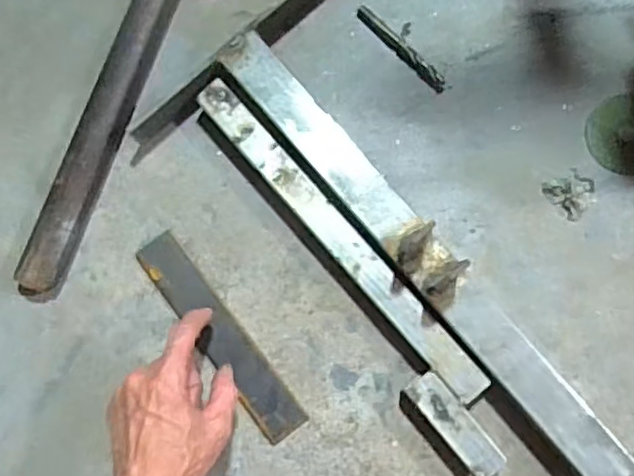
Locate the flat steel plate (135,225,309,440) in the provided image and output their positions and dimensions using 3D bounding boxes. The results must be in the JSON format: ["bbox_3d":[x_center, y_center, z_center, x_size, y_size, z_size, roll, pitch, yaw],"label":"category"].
[{"bbox_3d":[-0.086,0.087,0.566,0.037,0.006,0.207,-37,83,-1],"label":"flat steel plate"}]

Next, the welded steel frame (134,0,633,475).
[{"bbox_3d":[0.090,0.031,0.539,0.232,0.051,0.527,-40,82,-1],"label":"welded steel frame"}]

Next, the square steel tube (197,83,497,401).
[{"bbox_3d":[0.016,0.003,0.553,0.037,0.036,0.340,-42,82,-2],"label":"square steel tube"}]

